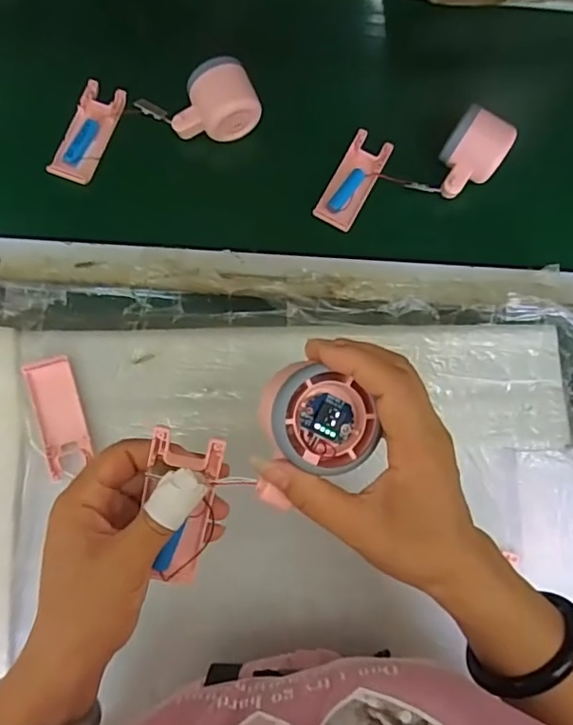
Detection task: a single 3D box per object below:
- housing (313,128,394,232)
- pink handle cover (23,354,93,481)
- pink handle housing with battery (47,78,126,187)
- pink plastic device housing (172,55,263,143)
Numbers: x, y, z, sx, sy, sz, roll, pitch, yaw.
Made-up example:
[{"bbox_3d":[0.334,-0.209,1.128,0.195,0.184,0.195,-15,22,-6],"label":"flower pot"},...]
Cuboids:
[{"bbox_3d":[0.066,-0.180,0.550,0.039,0.016,0.102,28,80,0],"label":"housing"},{"bbox_3d":[-0.200,0.047,0.483,0.039,0.008,0.099,-15,83,-6],"label":"pink handle cover"},{"bbox_3d":[-0.194,-0.225,0.543,0.039,0.013,0.102,20,80,-1],"label":"pink handle housing with battery"},{"bbox_3d":[-0.070,-0.249,0.535,0.081,0.052,0.061,-13,82,-6],"label":"pink plastic device housing"}]

